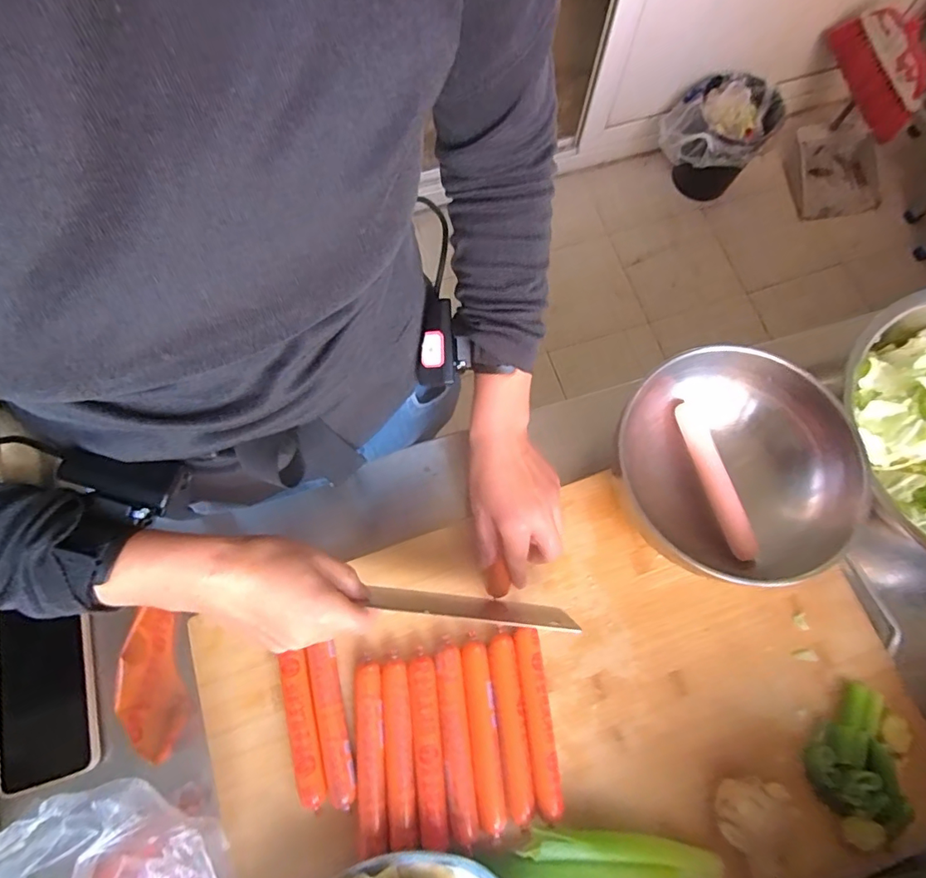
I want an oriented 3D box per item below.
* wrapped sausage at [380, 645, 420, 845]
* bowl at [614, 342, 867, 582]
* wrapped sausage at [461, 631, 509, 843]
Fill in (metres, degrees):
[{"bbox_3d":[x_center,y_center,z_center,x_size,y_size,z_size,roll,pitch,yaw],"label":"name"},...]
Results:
[{"bbox_3d":[-0.050,0.242,0.412,0.022,0.017,0.132,-6,72,-2],"label":"wrapped sausage"},{"bbox_3d":[0.227,0.025,0.441,0.169,0.073,0.180,0,72,0],"label":"bowl"},{"bbox_3d":[0.017,0.233,0.413,0.022,0.014,0.140,-6,72,-2],"label":"wrapped sausage"}]

